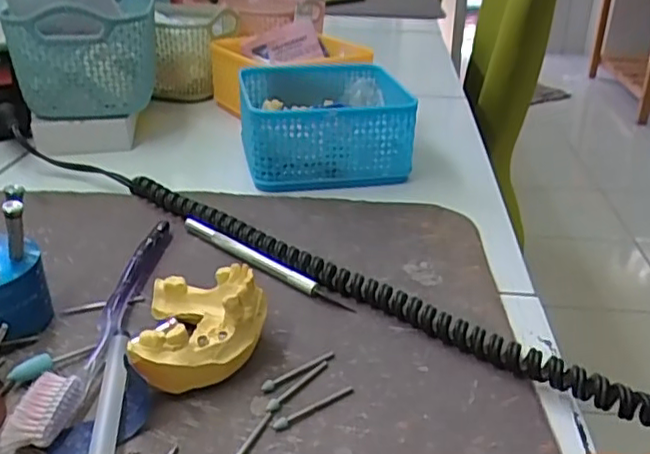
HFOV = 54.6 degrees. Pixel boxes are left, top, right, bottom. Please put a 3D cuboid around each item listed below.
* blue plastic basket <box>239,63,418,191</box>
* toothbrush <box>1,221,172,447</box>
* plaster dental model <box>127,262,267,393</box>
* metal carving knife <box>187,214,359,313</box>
[{"bbox_3d":[-0.004,-0.089,0.532,0.124,0.067,0.140,-4,28,-10],"label":"blue plastic basket"},{"bbox_3d":[-0.106,0.043,0.326,0.019,0.013,0.185,4,28,5],"label":"toothbrush"},{"bbox_3d":[-0.057,0.044,0.299,0.058,0.037,0.071,-1,28,-5],"label":"plaster dental model"},{"bbox_3d":[-0.040,0.020,0.378,0.135,0.009,0.008,23,35,35],"label":"metal carving knife"}]

